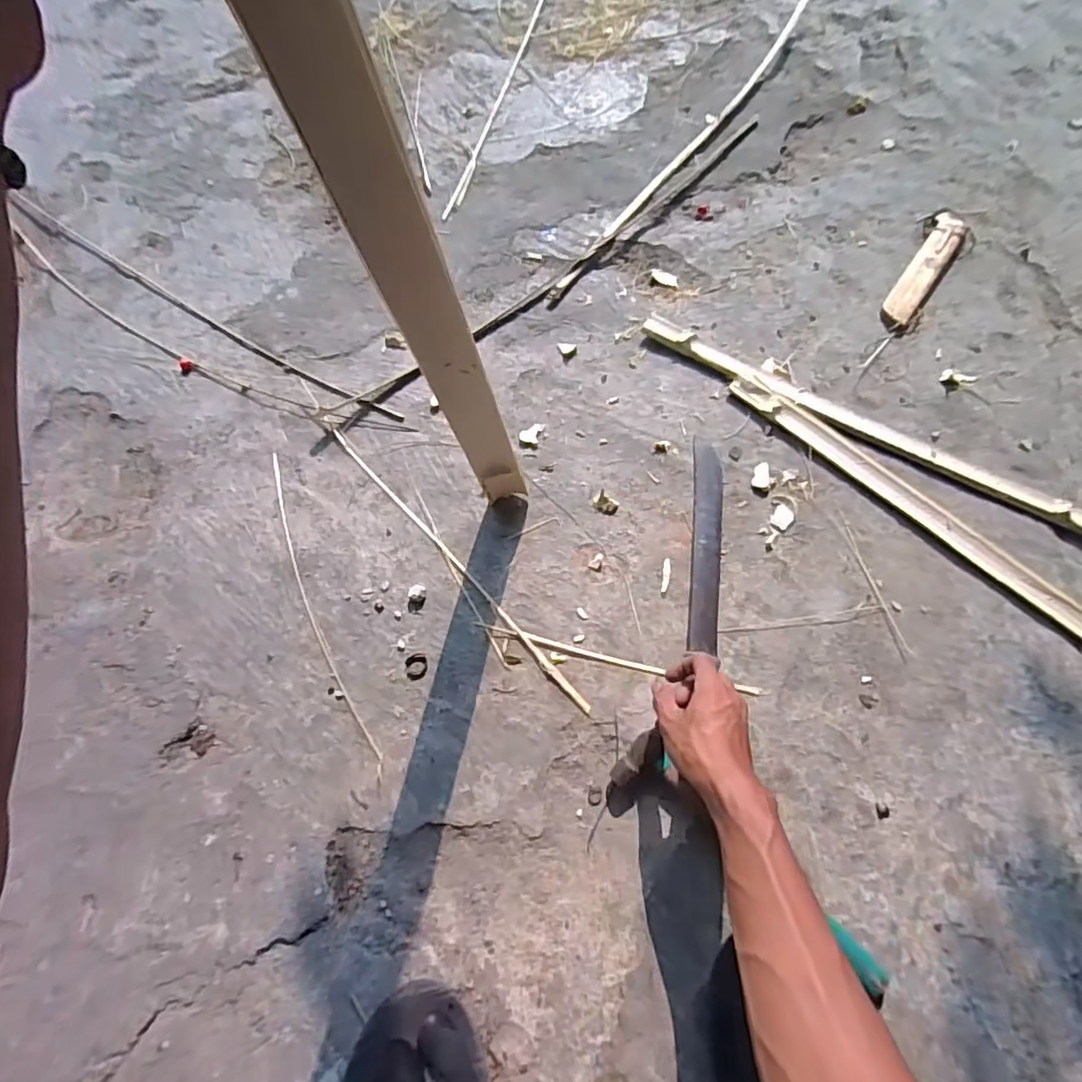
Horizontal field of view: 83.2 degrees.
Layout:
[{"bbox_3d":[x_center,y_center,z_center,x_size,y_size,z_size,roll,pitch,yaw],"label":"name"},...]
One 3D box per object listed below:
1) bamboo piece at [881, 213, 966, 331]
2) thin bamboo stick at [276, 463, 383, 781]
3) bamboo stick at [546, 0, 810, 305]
[{"bbox_3d":[0.577,-0.409,0.914,0.049,0.026,0.282,32,68,14],"label":"bamboo piece"},{"bbox_3d":[-0.253,0.067,0.680,0.024,0.005,0.418,-23,66,-12],"label":"thin bamboo stick"},{"bbox_3d":[0.288,-0.722,1.058,0.039,0.028,0.973,30,67,13],"label":"bamboo stick"}]

